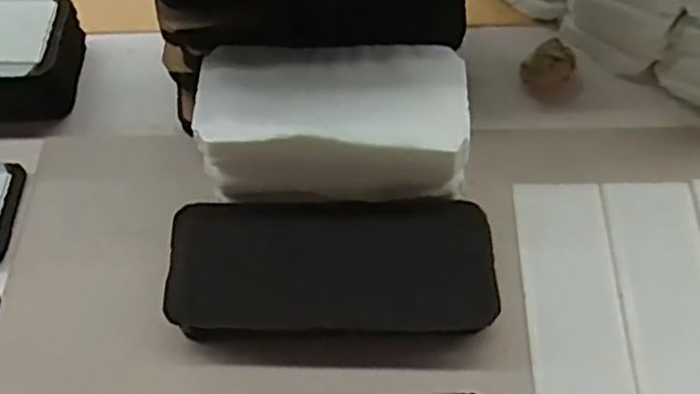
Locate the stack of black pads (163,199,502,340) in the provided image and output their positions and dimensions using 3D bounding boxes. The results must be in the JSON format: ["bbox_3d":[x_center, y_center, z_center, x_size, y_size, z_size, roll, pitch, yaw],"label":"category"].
[{"bbox_3d":[-0.009,0.038,0.415,0.176,0.023,0.076,-2,61,1],"label":"stack of black pads"}]

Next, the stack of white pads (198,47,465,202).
[{"bbox_3d":[-0.008,-0.040,0.425,0.143,0.066,0.078,-2,61,2],"label":"stack of white pads"}]

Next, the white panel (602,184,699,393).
[{"bbox_3d":[0.178,0.057,0.409,0.053,0.004,0.144,0,61,2],"label":"white panel"}]

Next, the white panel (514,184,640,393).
[{"bbox_3d":[0.125,0.056,0.411,0.053,0.004,0.145,-1,61,2],"label":"white panel"}]

